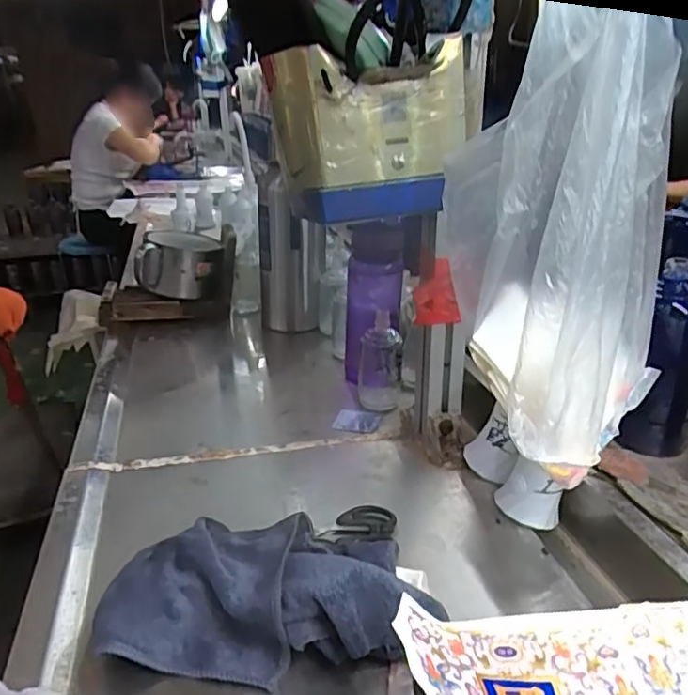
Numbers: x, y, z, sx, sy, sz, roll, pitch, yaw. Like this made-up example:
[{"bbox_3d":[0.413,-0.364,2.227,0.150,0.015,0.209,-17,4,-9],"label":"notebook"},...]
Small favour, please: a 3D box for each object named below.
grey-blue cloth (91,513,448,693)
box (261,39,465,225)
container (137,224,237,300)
[{"bbox_3d":[-0.058,0.176,0.430,0.221,0.063,0.111,1,23,4],"label":"grey-blue cloth"},{"bbox_3d":[0.012,-0.195,0.550,0.144,0.139,0.136,-9,24,-19],"label":"box"},{"bbox_3d":[-0.274,-0.146,1.045,0.166,0.104,0.133,-7,24,-14],"label":"container"}]

